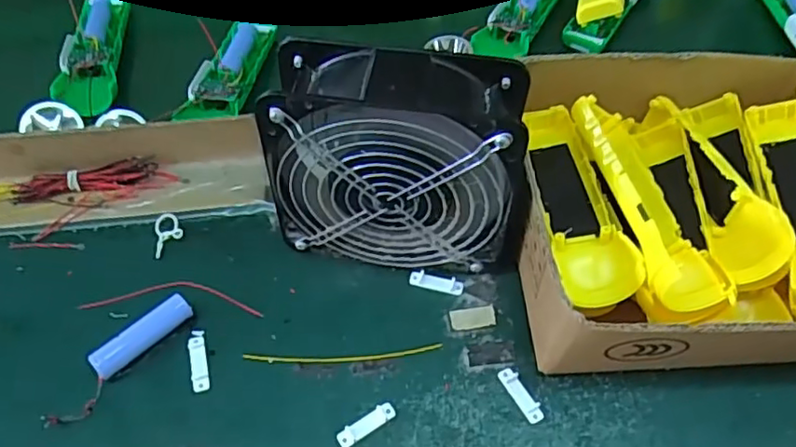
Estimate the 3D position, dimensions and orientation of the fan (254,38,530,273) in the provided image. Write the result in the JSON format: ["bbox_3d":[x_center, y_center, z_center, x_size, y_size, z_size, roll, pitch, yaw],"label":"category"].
[{"bbox_3d":[0.003,-0.035,0.397,0.155,0.148,0.062,9,54,6],"label":"fan"}]

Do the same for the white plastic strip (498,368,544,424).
[{"bbox_3d":[0.076,0.105,0.384,0.012,0.004,0.037,-25,57,-18],"label":"white plastic strip"}]

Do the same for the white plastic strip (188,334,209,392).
[{"bbox_3d":[-0.126,0.088,0.394,0.010,0.004,0.038,-13,54,-10],"label":"white plastic strip"}]

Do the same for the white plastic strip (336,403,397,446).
[{"bbox_3d":[-0.018,0.121,0.375,0.038,0.005,0.010,-28,58,-19],"label":"white plastic strip"}]

